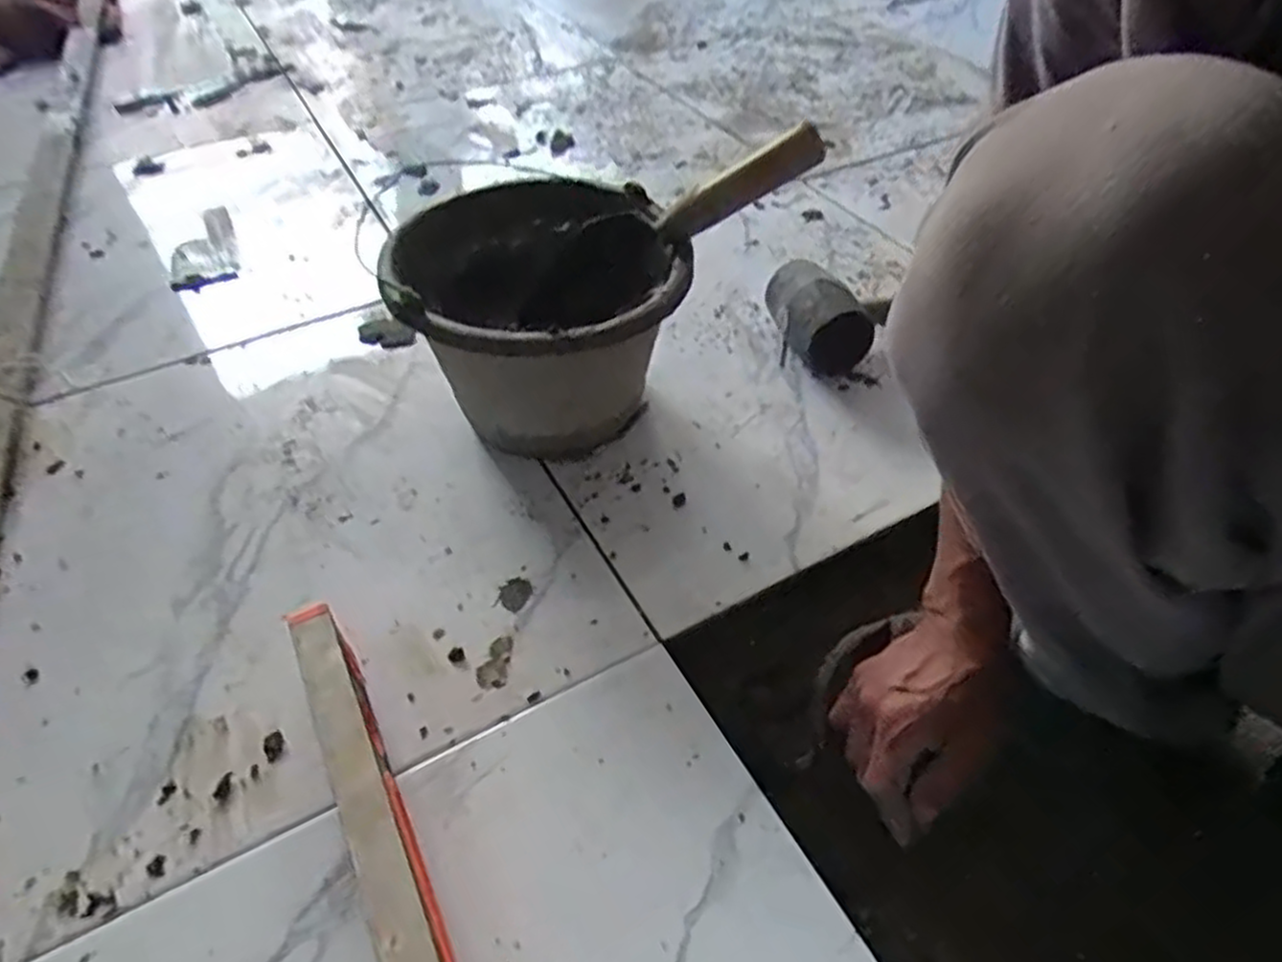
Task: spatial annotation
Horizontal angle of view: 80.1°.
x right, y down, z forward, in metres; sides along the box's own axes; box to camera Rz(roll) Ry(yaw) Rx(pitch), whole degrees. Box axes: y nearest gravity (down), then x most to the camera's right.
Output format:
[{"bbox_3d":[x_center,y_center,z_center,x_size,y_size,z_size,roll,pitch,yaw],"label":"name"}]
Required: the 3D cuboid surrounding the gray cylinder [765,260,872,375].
[{"bbox_3d":[0.165,-0.154,0.716,0.068,0.079,0.102,-11,47,-9],"label":"gray cylinder"}]

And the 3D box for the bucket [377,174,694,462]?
[{"bbox_3d":[-0.087,-0.128,0.638,0.209,0.163,0.241,-15,48,-13],"label":"bucket"}]

